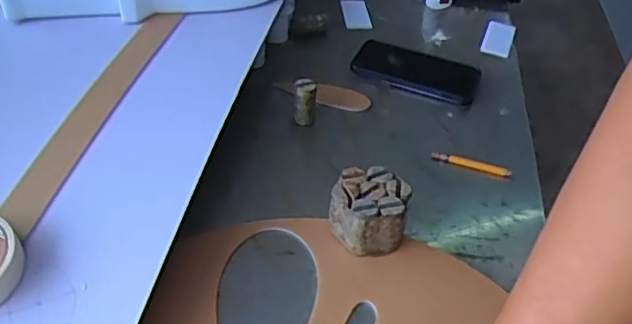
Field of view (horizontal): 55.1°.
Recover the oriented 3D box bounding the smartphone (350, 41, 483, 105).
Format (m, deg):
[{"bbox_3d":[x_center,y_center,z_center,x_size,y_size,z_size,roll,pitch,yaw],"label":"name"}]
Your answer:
[{"bbox_3d":[0.133,-0.121,0.804,0.161,0.017,0.089,17,43,14],"label":"smartphone"}]

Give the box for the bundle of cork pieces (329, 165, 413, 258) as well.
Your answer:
[{"bbox_3d":[0.051,0.047,0.580,0.072,0.054,0.074,10,42,6],"label":"bundle of cork pieces"}]

